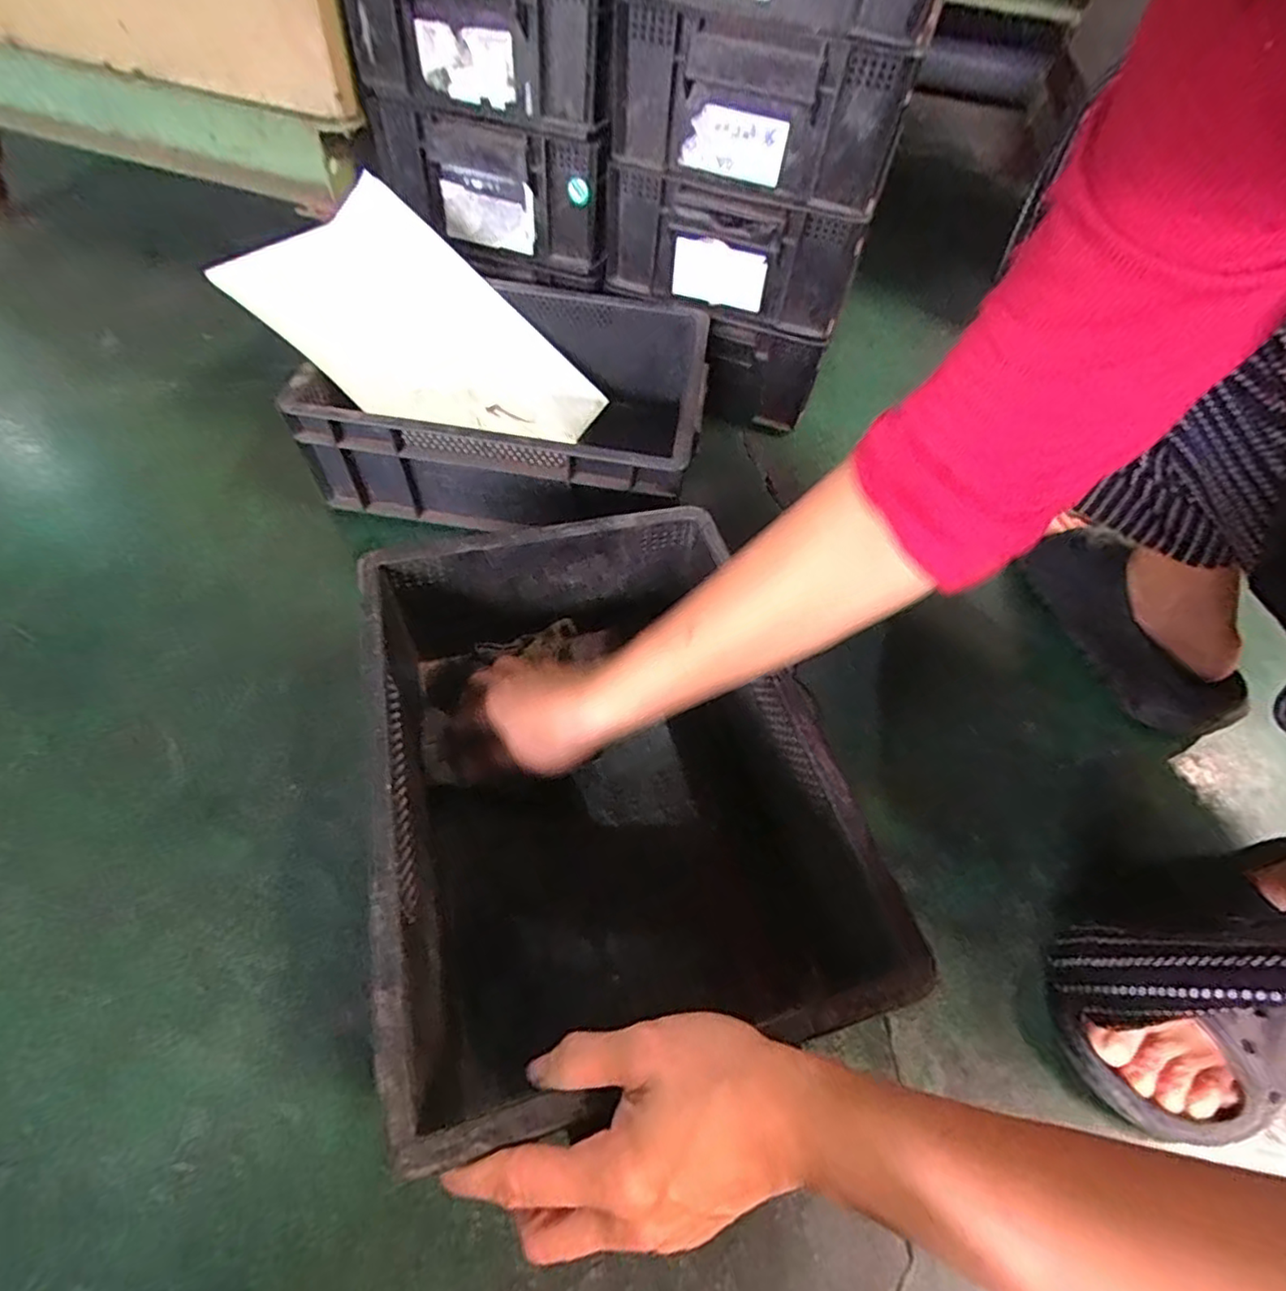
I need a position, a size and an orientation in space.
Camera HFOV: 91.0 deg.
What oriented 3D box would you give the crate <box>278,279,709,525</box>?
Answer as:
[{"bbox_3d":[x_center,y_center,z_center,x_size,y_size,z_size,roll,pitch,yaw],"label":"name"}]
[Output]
[{"bbox_3d":[-0.117,-0.231,0.628,0.331,0.127,0.257,9,53,1],"label":"crate"}]

